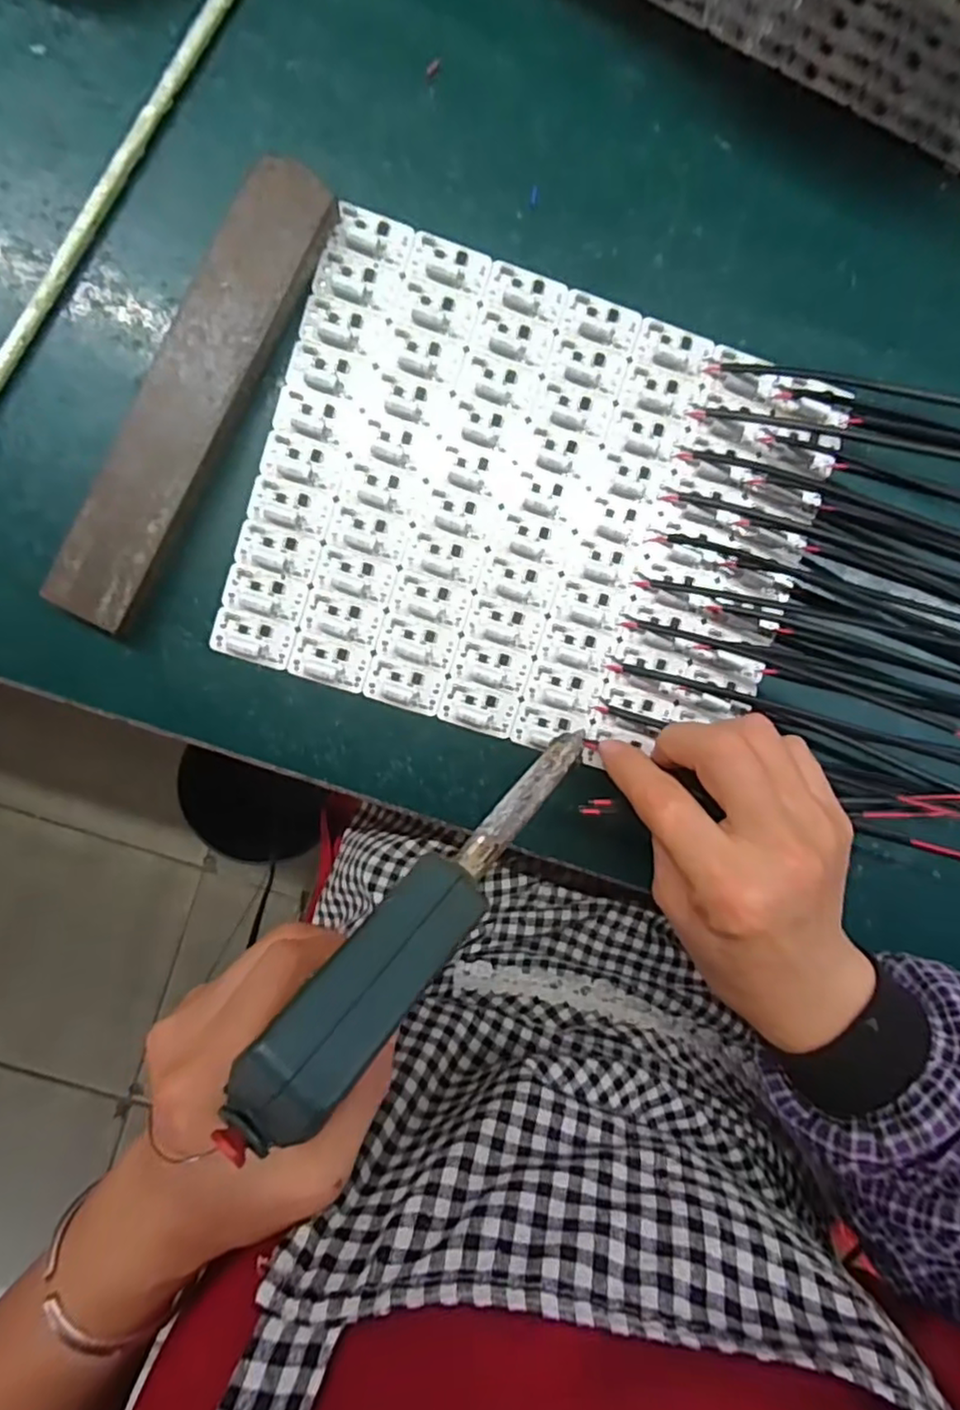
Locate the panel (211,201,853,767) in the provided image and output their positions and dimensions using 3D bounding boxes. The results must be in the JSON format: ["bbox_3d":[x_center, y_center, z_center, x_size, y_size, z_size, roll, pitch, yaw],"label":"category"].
[{"bbox_3d":[0.025,-0.084,0.290,0.241,0.007,0.193,17,94,-5],"label":"panel"}]

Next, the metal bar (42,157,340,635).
[{"bbox_3d":[-0.120,-0.125,0.271,0.037,0.017,0.197,28,93,-6],"label":"metal bar"}]

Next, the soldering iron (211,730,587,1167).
[{"bbox_3d":[-0.014,0.062,0.221,0.026,0.029,0.170,52,50,-6],"label":"soldering iron"}]

